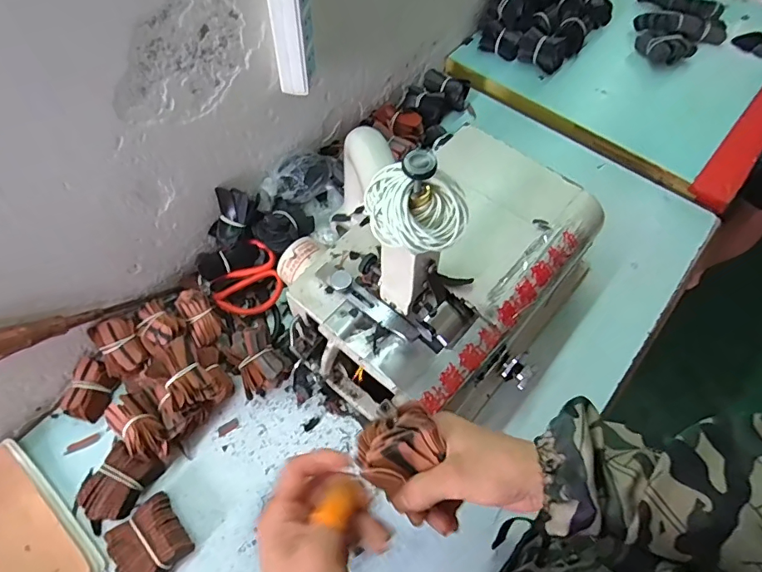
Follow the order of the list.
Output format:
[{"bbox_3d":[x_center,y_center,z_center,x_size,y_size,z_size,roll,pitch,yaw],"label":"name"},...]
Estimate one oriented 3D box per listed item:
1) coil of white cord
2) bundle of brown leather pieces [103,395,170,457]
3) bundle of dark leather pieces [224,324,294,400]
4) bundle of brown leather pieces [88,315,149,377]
[{"bbox_3d":[0.025,-0.063,0.345,0.080,0.039,0.067,30,66,14],"label":"coil of white cord"},{"bbox_3d":[-0.281,0.164,0.560,0.048,0.044,0.087,-36,68,-17],"label":"bundle of brown leather pieces"},{"bbox_3d":[-0.155,0.094,0.607,0.064,0.045,0.081,-27,66,-13],"label":"bundle of dark leather pieces"},{"bbox_3d":[-0.326,0.074,0.593,0.045,0.027,0.069,-28,96,-35],"label":"bundle of brown leather pieces"}]

